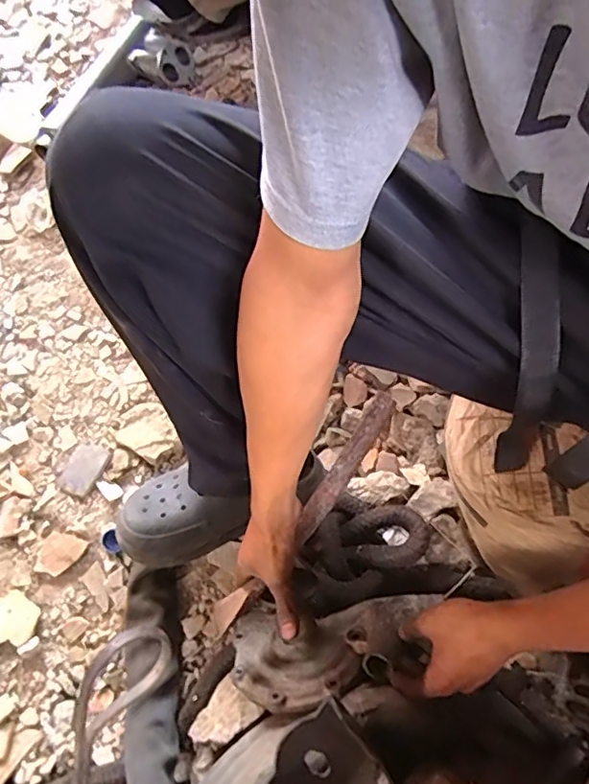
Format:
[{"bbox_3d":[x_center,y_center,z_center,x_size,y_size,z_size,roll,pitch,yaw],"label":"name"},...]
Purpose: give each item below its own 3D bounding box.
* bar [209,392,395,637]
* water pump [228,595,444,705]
[{"bbox_3d":[0.012,0.130,0.581,0.033,0.024,0.305,38,90,17],"label":"bar"},{"bbox_3d":[0.044,0.288,0.597,0.219,0.129,0.090,-13,109,5],"label":"water pump"}]

